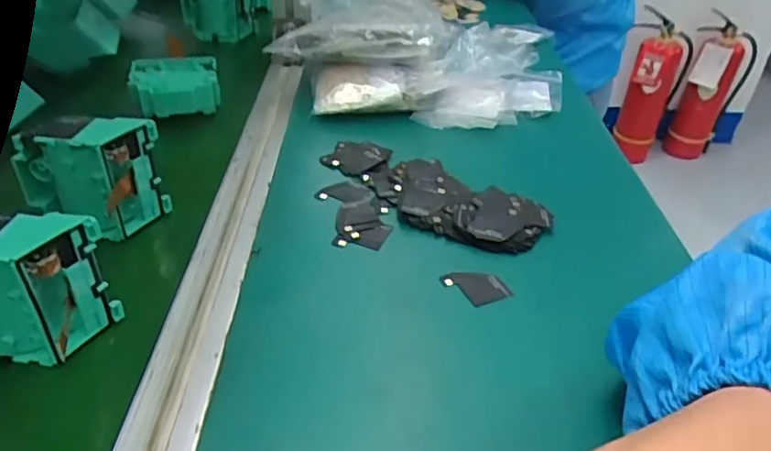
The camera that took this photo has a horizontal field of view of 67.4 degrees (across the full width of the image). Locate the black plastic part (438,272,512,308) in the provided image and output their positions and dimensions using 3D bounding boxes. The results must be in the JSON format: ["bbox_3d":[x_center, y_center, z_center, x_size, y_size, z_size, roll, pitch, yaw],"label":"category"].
[{"bbox_3d":[0.057,0.037,0.364,0.037,0.004,0.030,-14,40,-19],"label":"black plastic part"}]

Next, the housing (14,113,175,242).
[{"bbox_3d":[-0.195,-0.033,0.384,0.081,0.076,0.035,3,37,2],"label":"housing"}]

